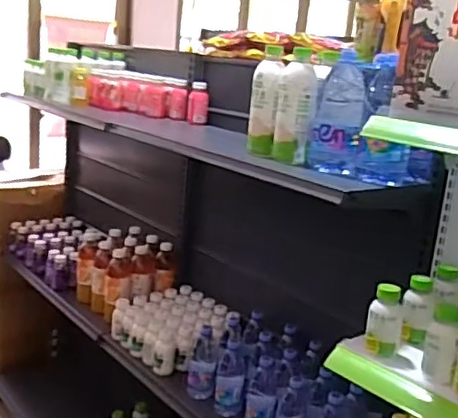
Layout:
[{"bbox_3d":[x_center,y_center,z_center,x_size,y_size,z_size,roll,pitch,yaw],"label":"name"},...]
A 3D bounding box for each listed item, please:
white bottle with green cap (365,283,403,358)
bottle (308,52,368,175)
[{"bbox_3d":[0.281,0.198,1.069,0.063,0.117,0.055,10,15,18],"label":"white bottle with green cap"},{"bbox_3d":[0.224,-0.192,1.230,0.091,0.233,0.082,5,15,2],"label":"bottle"}]

